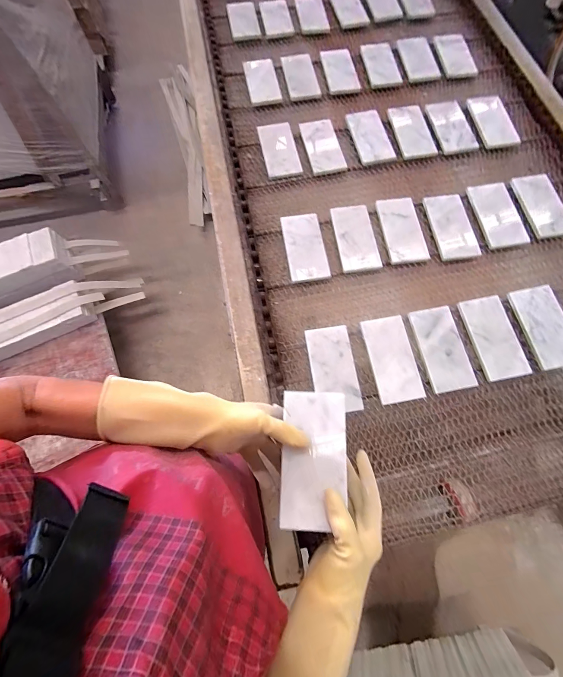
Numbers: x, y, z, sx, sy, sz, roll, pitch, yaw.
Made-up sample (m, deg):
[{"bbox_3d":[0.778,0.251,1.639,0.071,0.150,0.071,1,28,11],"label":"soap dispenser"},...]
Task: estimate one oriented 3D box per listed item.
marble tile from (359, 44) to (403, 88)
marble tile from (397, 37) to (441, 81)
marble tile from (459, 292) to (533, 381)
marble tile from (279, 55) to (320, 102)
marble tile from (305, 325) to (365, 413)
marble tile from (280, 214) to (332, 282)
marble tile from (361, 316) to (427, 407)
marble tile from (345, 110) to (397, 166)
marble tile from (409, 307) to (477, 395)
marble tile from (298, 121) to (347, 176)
[{"bbox_3d":[0.264,-0.742,0.778,0.087,0.016,0.156,-6,71,-1],"label":"marble tile"},{"bbox_3d":[0.368,-0.762,0.783,0.081,0.014,0.165,-4,71,0],"label":"marble tile"},{"bbox_3d":[0.395,-0.003,0.537,0.078,0.013,0.154,-14,75,4],"label":"marble tile"},{"bbox_3d":[0.050,-0.694,0.760,0.079,0.012,0.160,-9,71,-2],"label":"marble tile"},{"bbox_3d":[0.093,0.053,0.517,0.078,0.013,0.151,-9,71,-2],"label":"marble tile"},{"bbox_3d":[0.047,-0.189,0.589,0.078,0.010,0.154,-11,71,3],"label":"marble tile"},{"bbox_3d":[0.201,0.035,0.521,0.083,0.013,0.151,-10,71,-2],"label":"marble tile"},{"bbox_3d":[0.211,-0.487,0.692,0.084,0.012,0.150,-12,74,-7],"label":"marble tile"},{"bbox_3d":[0.295,0.017,0.528,0.078,0.008,0.152,-11,71,-3],"label":"marble tile"},{"bbox_3d":[0.094,-0.456,0.681,0.082,0.011,0.152,-11,72,-3],"label":"marble tile"}]

